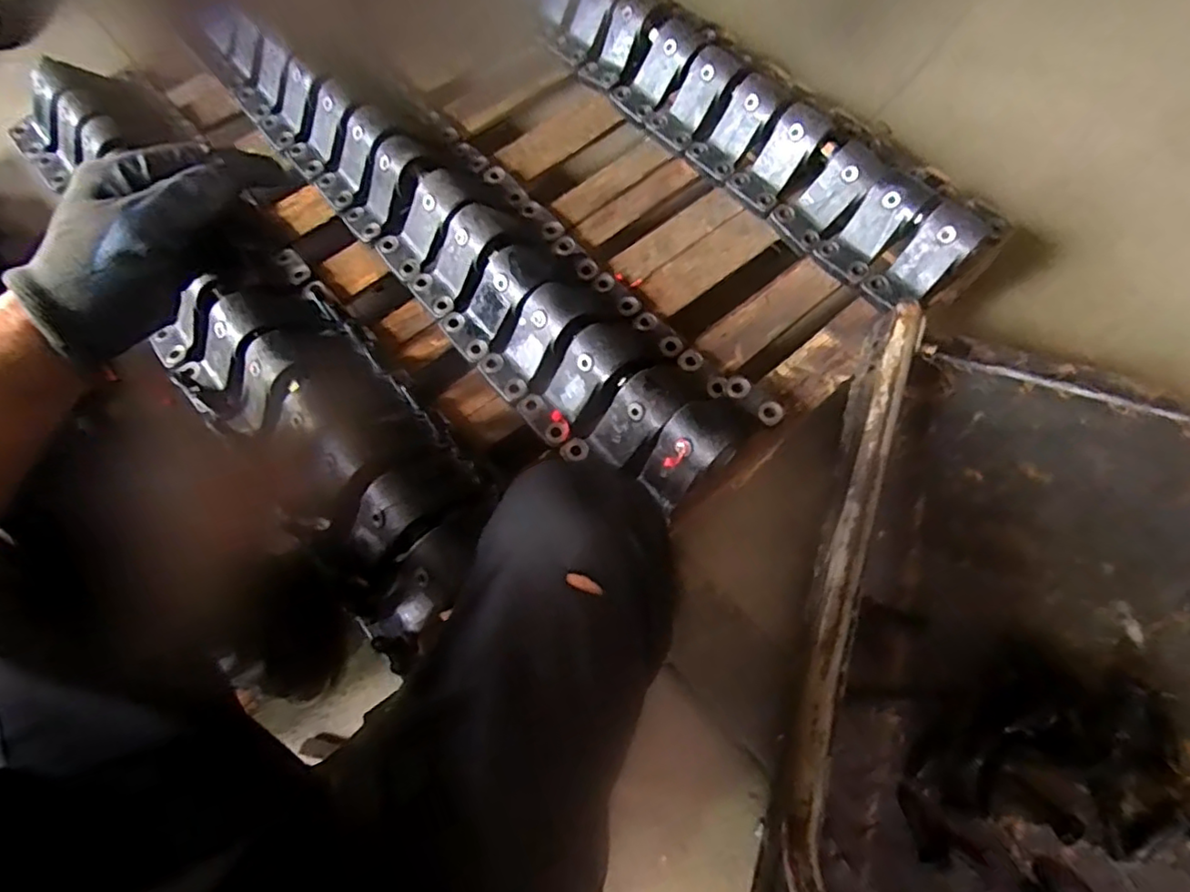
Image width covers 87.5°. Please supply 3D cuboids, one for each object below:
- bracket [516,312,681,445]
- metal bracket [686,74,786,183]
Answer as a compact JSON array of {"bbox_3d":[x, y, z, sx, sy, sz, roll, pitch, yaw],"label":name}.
[{"bbox_3d":[0.007,-0.101,0.775,0.221,0.089,0.077,-37,71,-11],"label":"bracket"},{"bbox_3d":[0.208,-0.470,0.921,0.073,0.137,0.021,45,34,7],"label":"metal bracket"}]

